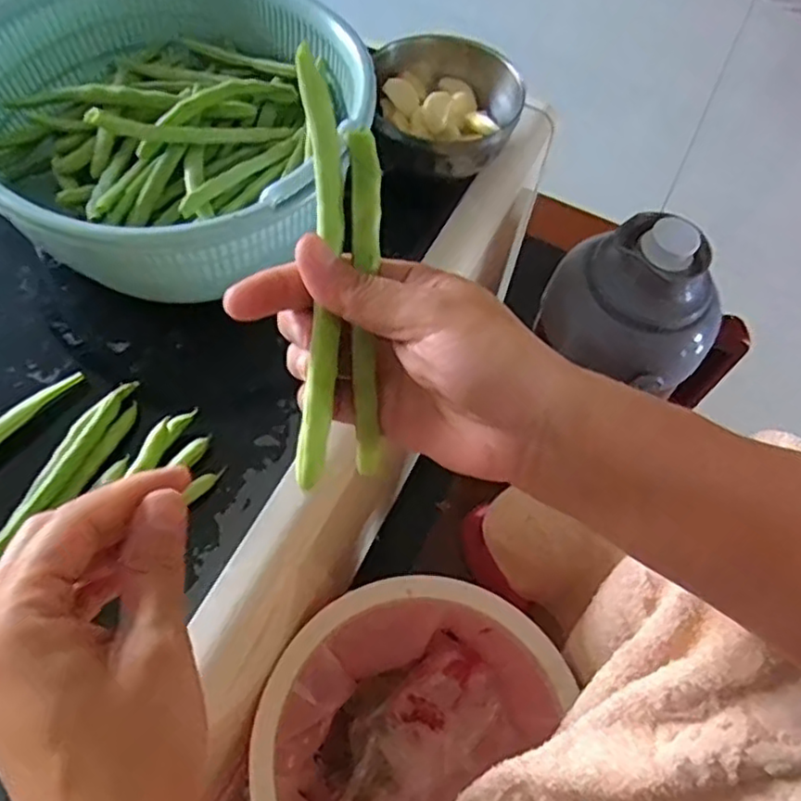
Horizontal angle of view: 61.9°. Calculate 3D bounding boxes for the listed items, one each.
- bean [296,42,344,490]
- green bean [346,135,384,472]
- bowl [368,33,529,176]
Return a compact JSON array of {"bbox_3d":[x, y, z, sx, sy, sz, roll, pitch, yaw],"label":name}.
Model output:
[{"bbox_3d":[-0.032,-0.051,0.261,0.018,0.016,0.166,1,86,-4],"label":"bean"},{"bbox_3d":[-0.014,-0.038,0.277,0.013,0.016,0.142,0,98,-4],"label":"green bean"},{"bbox_3d":[0.032,-0.240,0.530,0.109,0.049,0.123,-29,67,-18],"label":"bowl"}]

